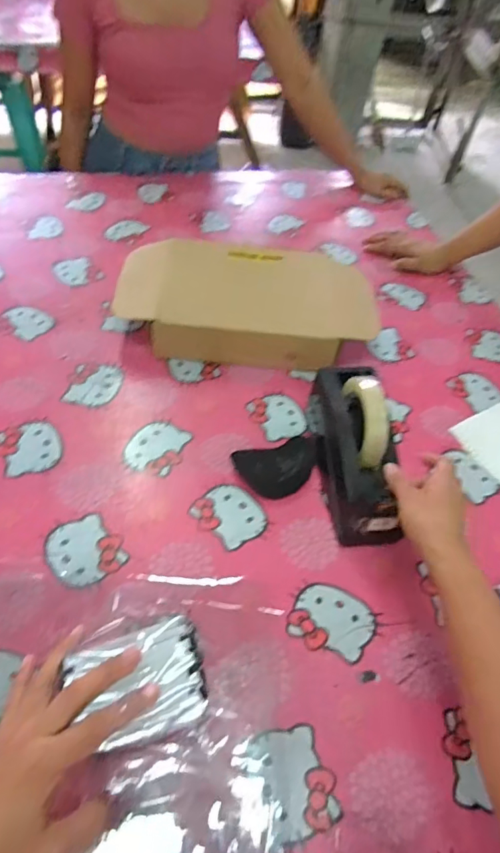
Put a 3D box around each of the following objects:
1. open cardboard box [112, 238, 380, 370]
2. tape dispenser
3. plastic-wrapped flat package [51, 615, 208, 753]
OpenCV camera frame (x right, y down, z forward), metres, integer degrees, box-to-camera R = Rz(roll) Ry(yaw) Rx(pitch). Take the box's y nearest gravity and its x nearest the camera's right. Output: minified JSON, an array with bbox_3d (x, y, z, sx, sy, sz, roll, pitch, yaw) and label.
[{"bbox_3d":[-0.004,-0.186,0.737,0.367,0.098,0.180,4,51,-3],"label":"open cardboard box"},{"bbox_3d":[0.126,0.022,0.561,0.070,0.126,0.205,-1,52,-7],"label":"tape dispenser"},{"bbox_3d":[-0.074,0.177,0.335,0.087,0.012,0.068,-16,55,-17],"label":"plastic-wrapped flat package"}]

